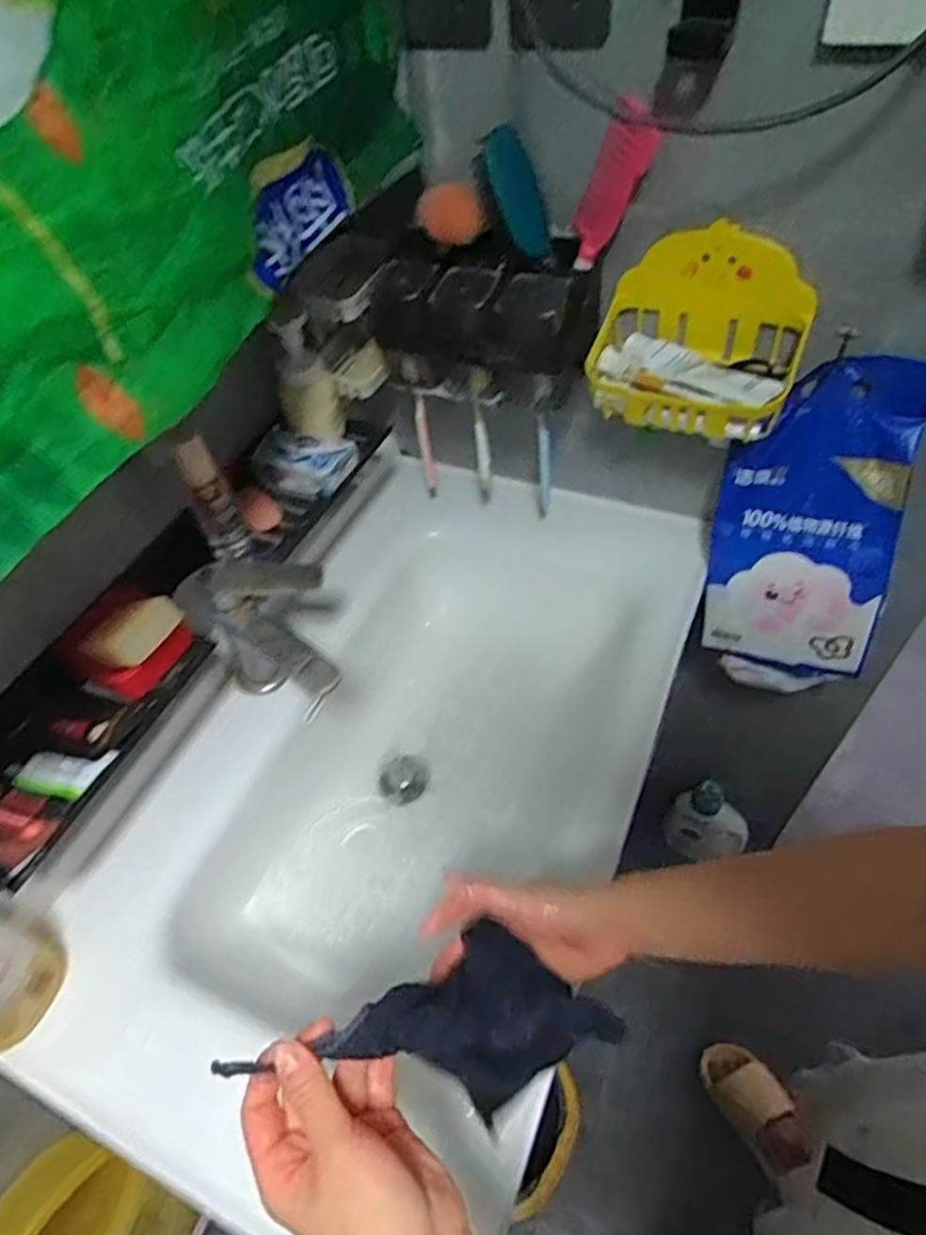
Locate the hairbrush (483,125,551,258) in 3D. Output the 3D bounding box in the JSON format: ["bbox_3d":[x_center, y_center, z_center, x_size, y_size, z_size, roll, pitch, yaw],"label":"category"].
[{"bbox_3d":[0.049,-0.380,0.626,0.038,0.109,0.033,-23,49,16],"label":"hairbrush"}]

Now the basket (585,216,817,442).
[{"bbox_3d":[0.232,-0.274,0.681,0.193,0.135,0.127,16,55,18],"label":"basket"}]

